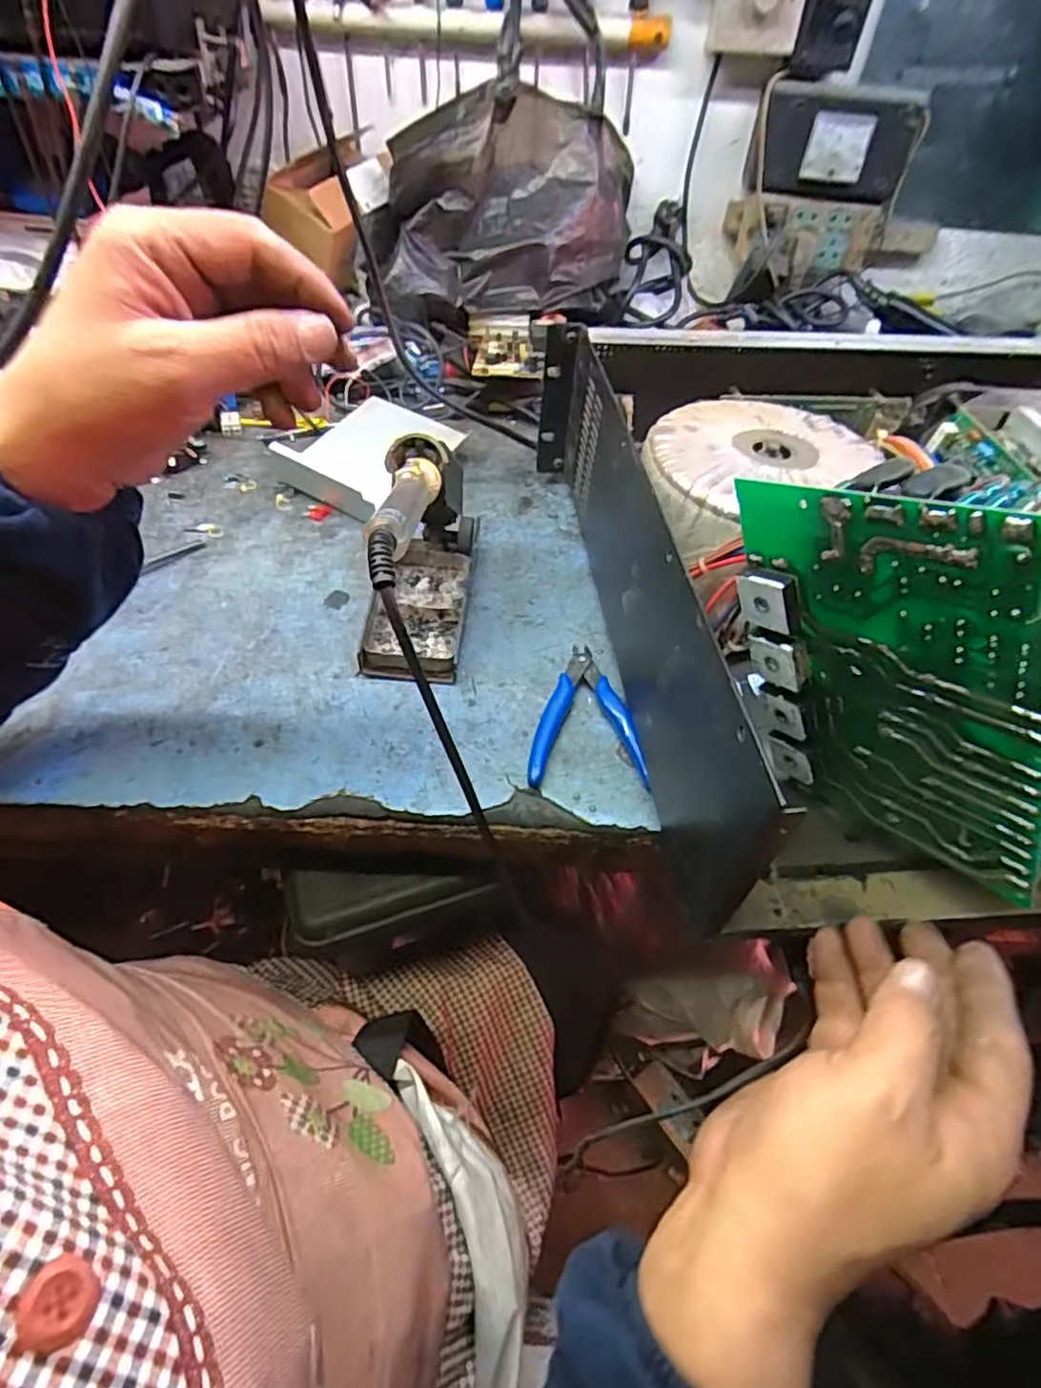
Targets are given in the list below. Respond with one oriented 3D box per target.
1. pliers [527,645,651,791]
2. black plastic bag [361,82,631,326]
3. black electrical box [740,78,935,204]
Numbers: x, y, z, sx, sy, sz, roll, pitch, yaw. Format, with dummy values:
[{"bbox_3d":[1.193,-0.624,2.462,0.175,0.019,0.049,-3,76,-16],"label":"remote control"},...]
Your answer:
[{"bbox_3d":[0.042,0.011,0.454,0.075,0.014,0.118,1,48,-3],"label":"pliers"},{"bbox_3d":[-0.018,-0.548,0.748,0.302,0.170,0.140,-2,48,-6],"label":"black plastic bag"},{"bbox_3d":[0.350,-0.619,0.751,0.169,0.095,0.034,12,48,7],"label":"black electrical box"}]

